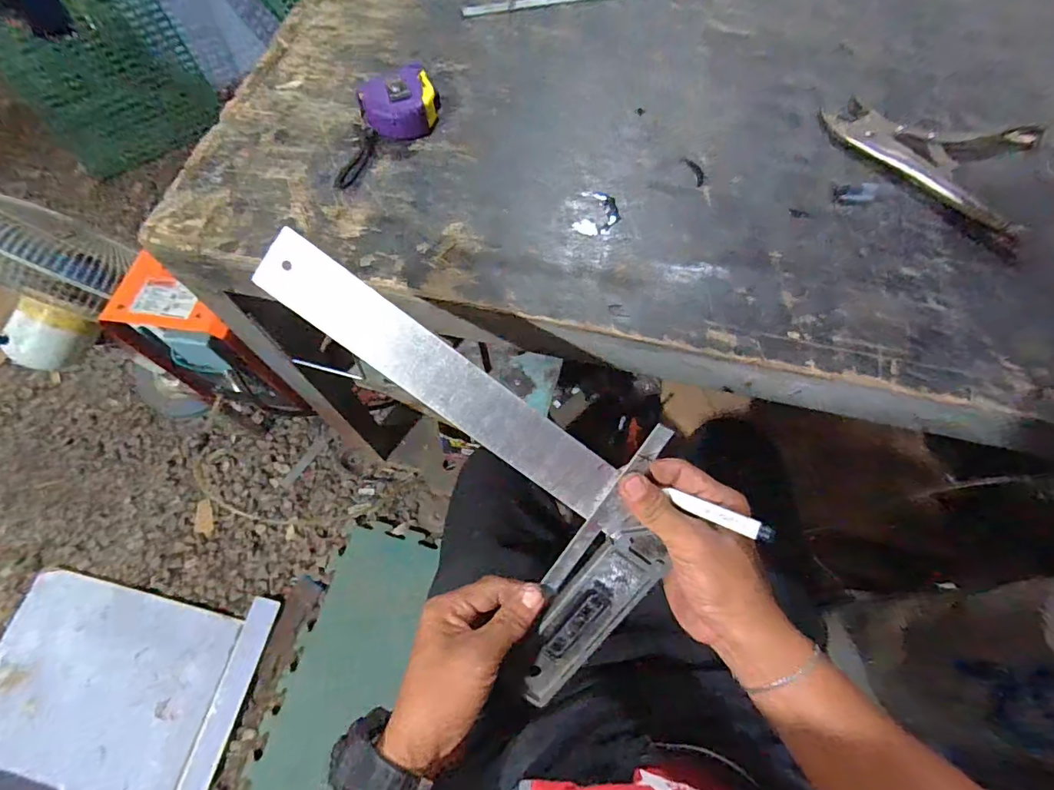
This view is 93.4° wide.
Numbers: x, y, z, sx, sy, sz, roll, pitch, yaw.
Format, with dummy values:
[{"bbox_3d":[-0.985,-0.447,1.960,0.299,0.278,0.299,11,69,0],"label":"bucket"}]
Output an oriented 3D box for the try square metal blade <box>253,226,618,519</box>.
[{"bbox_3d":[-0.056,-0.009,0.339,0.271,0.006,0.045,36,101,-8],"label":"try square metal blade"}]

